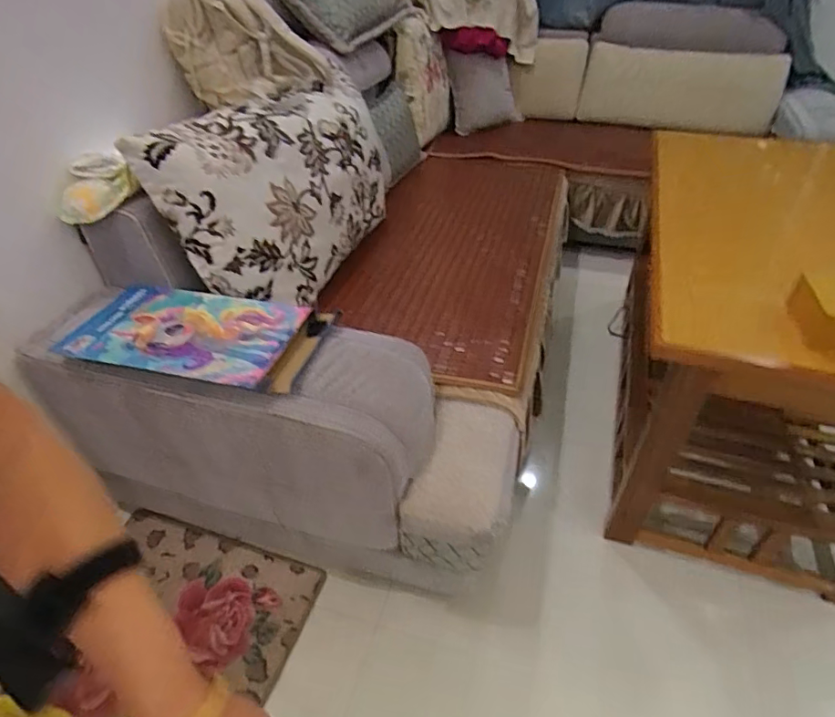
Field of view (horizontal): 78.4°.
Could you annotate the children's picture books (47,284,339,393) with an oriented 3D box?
[{"bbox_3d":[-0.465,-0.048,1.063,0.531,0.041,0.290,5,41,7],"label":"children's picture books"}]

